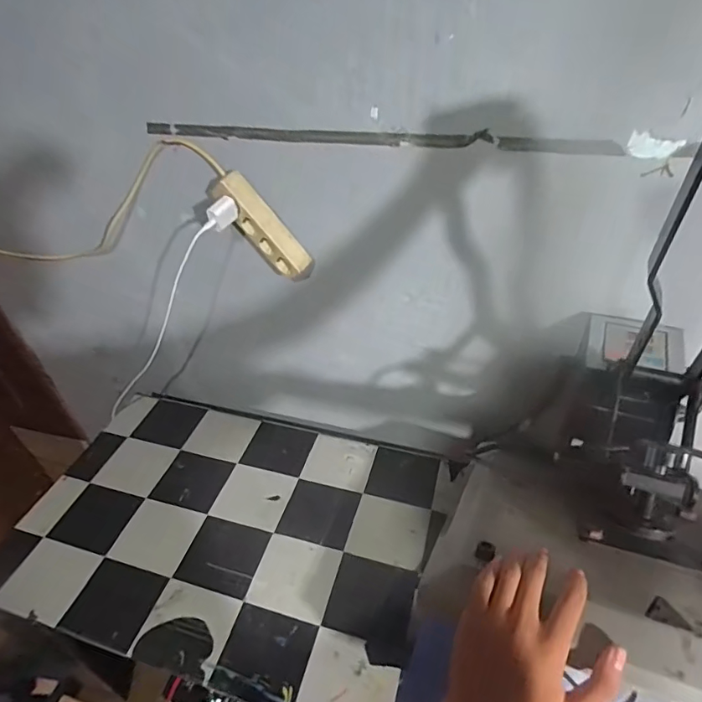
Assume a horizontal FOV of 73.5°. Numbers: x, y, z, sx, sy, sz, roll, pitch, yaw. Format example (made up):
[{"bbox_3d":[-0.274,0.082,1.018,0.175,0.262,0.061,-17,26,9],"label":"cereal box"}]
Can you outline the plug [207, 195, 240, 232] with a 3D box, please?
[{"bbox_3d":[-0.216,-0.232,0.797,0.028,0.041,0.056,11,42,19],"label":"plug"}]

